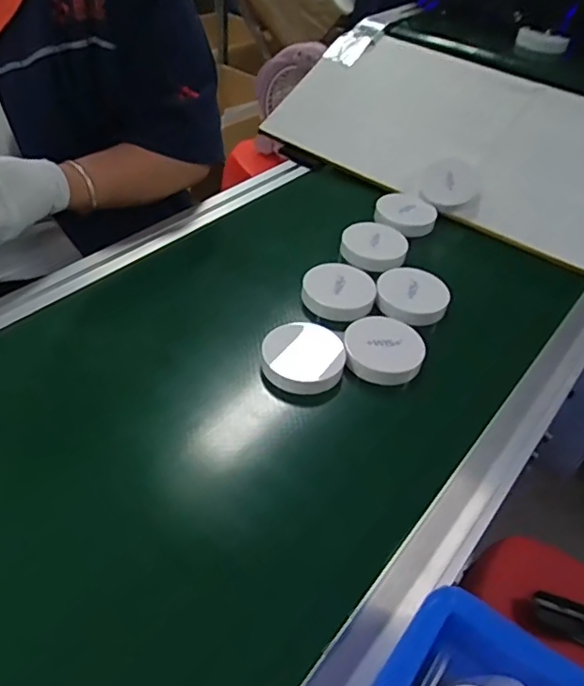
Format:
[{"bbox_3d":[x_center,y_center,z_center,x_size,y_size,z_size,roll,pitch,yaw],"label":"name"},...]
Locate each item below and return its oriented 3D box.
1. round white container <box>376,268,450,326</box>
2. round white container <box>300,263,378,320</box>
[{"bbox_3d":[0.129,-0.051,0.617,0.075,0.016,0.073,3,44,-3],"label":"round white container"},{"bbox_3d":[0.051,-0.056,0.615,0.076,0.019,0.073,3,44,-3],"label":"round white container"}]

